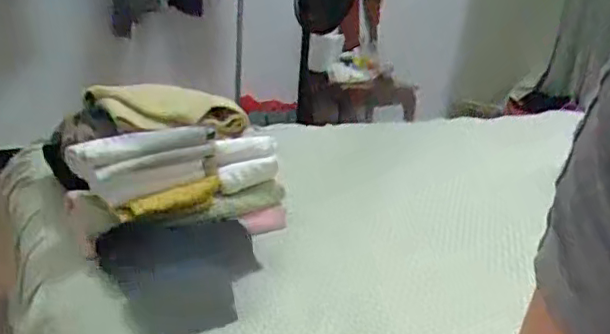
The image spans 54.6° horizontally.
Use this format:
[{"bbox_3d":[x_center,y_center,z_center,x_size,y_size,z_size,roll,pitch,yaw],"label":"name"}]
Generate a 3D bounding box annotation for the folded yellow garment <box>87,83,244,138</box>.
[{"bbox_3d":[-0.244,-0.106,1.051,0.271,0.061,0.115,2,18,-5],"label":"folded yellow garment"}]

